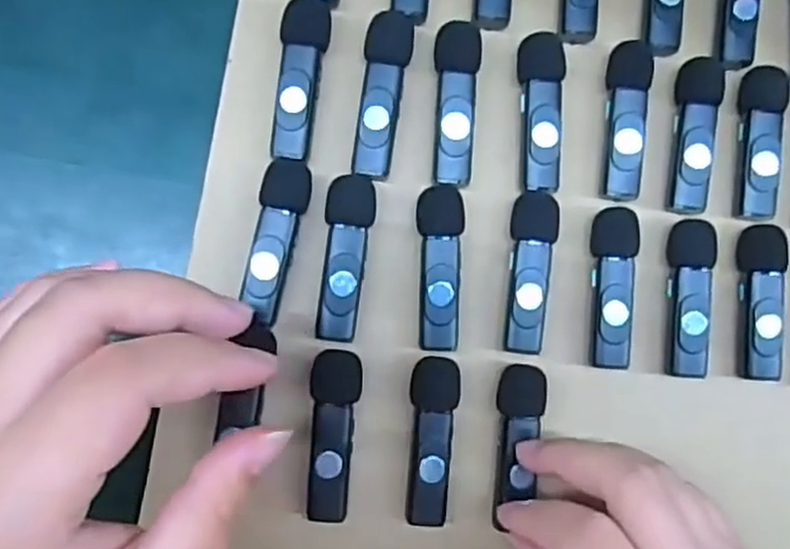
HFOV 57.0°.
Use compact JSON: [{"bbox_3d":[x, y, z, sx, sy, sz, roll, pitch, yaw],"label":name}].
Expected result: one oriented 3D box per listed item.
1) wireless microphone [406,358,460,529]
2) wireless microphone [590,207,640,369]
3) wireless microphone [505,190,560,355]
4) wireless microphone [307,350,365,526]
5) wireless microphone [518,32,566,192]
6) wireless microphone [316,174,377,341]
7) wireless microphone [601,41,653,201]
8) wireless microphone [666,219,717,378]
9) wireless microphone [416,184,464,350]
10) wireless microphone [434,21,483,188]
[{"bbox_3d":[0.015,0.065,0.287,0.019,0.013,0.064,2,82,-7],"label":"wireless microphone"},{"bbox_3d":[0.089,0.006,0.299,0.017,0.014,0.065,3,82,-7],"label":"wireless microphone"},{"bbox_3d":[0.055,-0.001,0.296,0.018,0.016,0.065,6,82,-6],"label":"wireless microphone"},{"bbox_3d":[-0.024,0.062,0.283,0.019,0.014,0.064,2,82,-7],"label":"wireless microphone"},{"bbox_3d":[0.060,-0.066,0.299,0.018,0.016,0.063,1,83,-7],"label":"wireless microphone"},{"bbox_3d":[-0.020,-0.006,0.287,0.018,0.016,0.064,6,82,-6],"label":"wireless microphone"},{"bbox_3d":[0.096,-0.064,0.303,0.017,0.013,0.064,5,82,-6],"label":"wireless microphone"},{"bbox_3d":[0.121,0.010,0.302,0.017,0.014,0.064,5,82,-7],"label":"wireless microphone"},{"bbox_3d":[0.018,-0.002,0.293,0.018,0.014,0.065,1,83,-7],"label":"wireless microphone"},{"bbox_3d":[0.025,-0.069,0.295,0.018,0.017,0.065,1,83,-7],"label":"wireless microphone"}]

